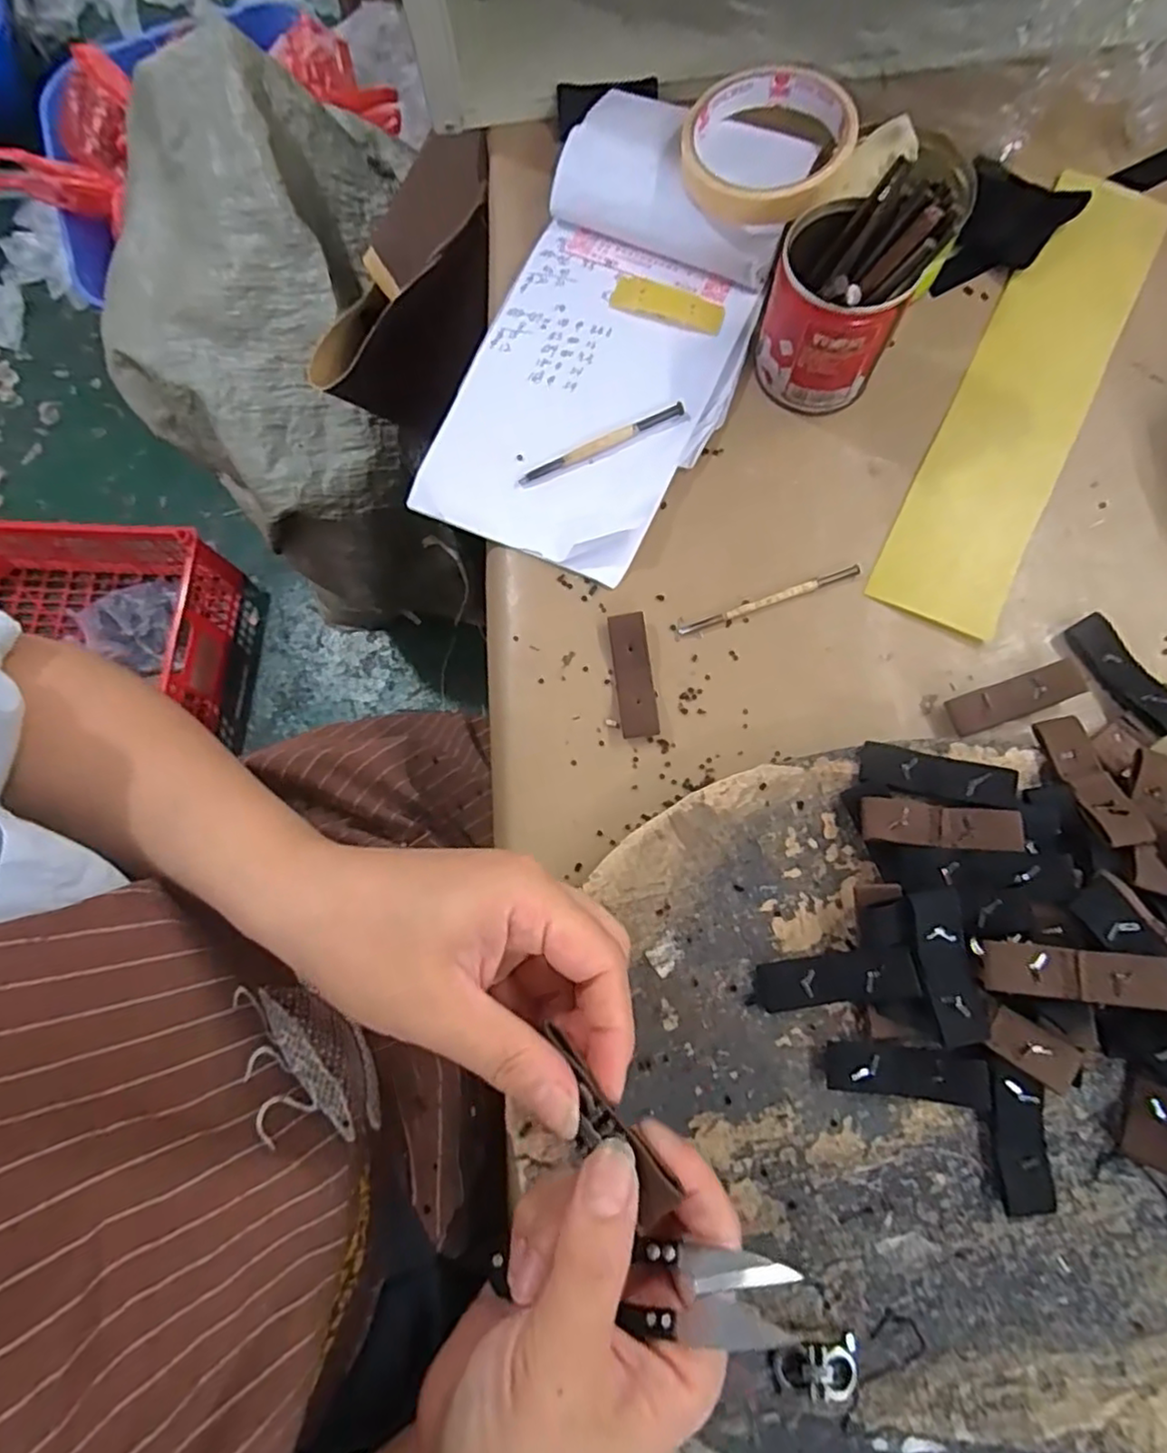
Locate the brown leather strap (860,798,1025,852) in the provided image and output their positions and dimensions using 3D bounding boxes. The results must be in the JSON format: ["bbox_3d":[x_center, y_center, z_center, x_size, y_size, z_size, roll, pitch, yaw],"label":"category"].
[{"bbox_3d":[0.152,0.042,0.282,0.063,0.009,0.019,5,77,4],"label":"brown leather strap"}]

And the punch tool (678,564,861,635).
[{"bbox_3d":[0.096,-0.066,0.341,0.099,0.004,0.006,-20,77,-2],"label":"punch tool"}]

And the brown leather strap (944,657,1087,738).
[{"bbox_3d":[0.209,-0.014,0.322,0.063,0.012,0.019,-19,77,-2],"label":"brown leather strap"}]

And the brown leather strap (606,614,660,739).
[{"bbox_3d":[0.025,-0.026,0.333,0.019,0.008,0.063,-7,77,1],"label":"brown leather strap"}]

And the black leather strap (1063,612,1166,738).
[{"bbox_3d":[0.261,-0.025,0.319,0.023,0.009,0.064,-31,78,-4],"label":"black leather strap"}]

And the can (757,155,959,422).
[{"bbox_3d":[0.126,-0.210,0.328,0.064,0.084,0.066,-1,77,3],"label":"can"}]

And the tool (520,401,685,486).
[{"bbox_3d":[0.010,-0.154,0.359,0.095,0.007,0.007,-22,77,-3],"label":"tool"}]

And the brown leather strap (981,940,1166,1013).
[{"bbox_3d":[0.189,0.095,0.253,0.064,0.004,0.019,2,73,15],"label":"brown leather strap"}]

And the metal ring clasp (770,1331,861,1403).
[{"bbox_3d":[0.090,0.249,0.254,0.033,0.009,0.020,-13,77,0],"label":"metal ring clasp"}]

